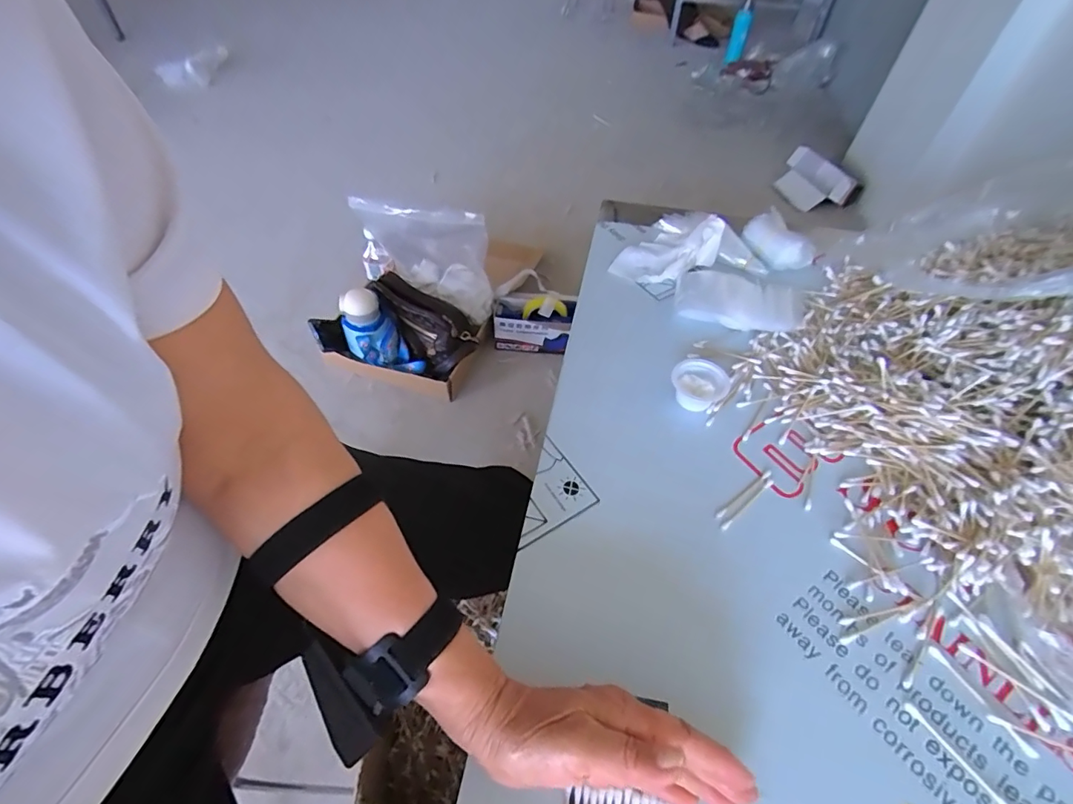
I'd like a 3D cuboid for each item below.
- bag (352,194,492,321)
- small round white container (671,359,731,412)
[{"bbox_3d":[-0.246,-0.327,1.056,0.332,0.257,0.135,25,55,18],"label":"bag"},{"bbox_3d":[0.164,-0.016,0.491,0.047,0.029,0.051,0,51,-1],"label":"small round white container"}]

